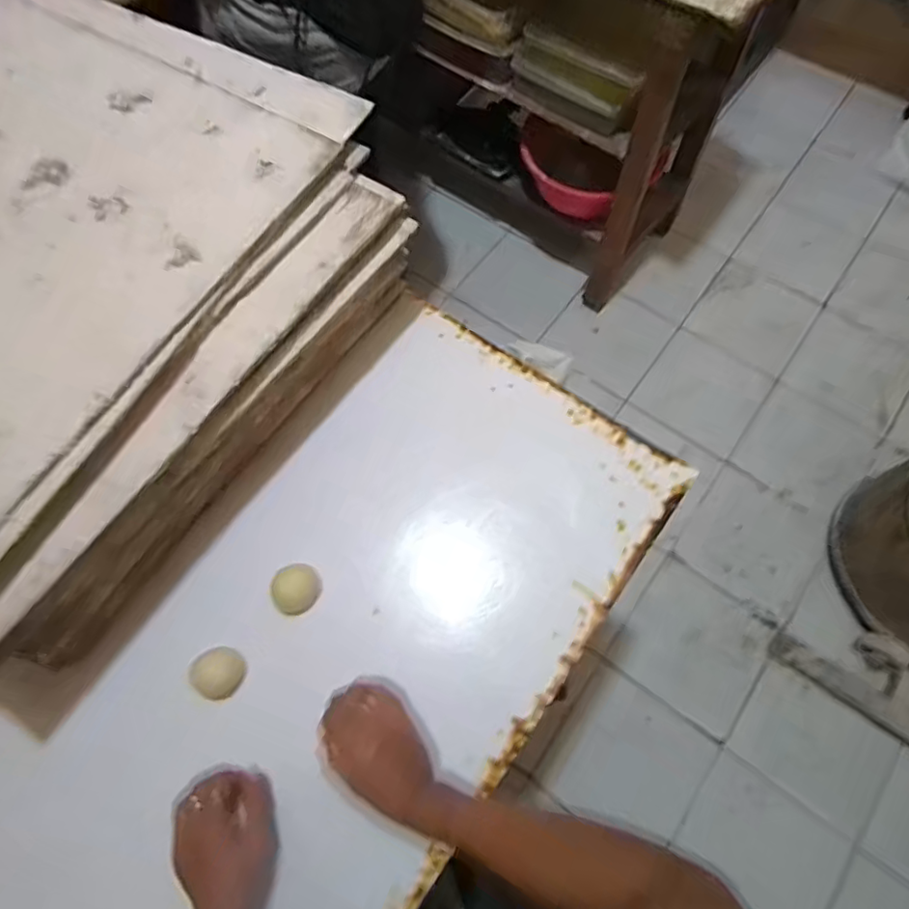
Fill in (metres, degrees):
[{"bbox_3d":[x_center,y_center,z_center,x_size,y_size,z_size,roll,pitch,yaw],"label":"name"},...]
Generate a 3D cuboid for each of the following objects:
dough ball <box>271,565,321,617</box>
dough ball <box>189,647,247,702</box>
[{"bbox_3d":[-0.167,0.142,0.606,0.043,0.033,0.051,32,72,13],"label":"dough ball"},{"bbox_3d":[-0.236,0.219,0.577,0.047,0.032,0.046,0,68,1],"label":"dough ball"}]

